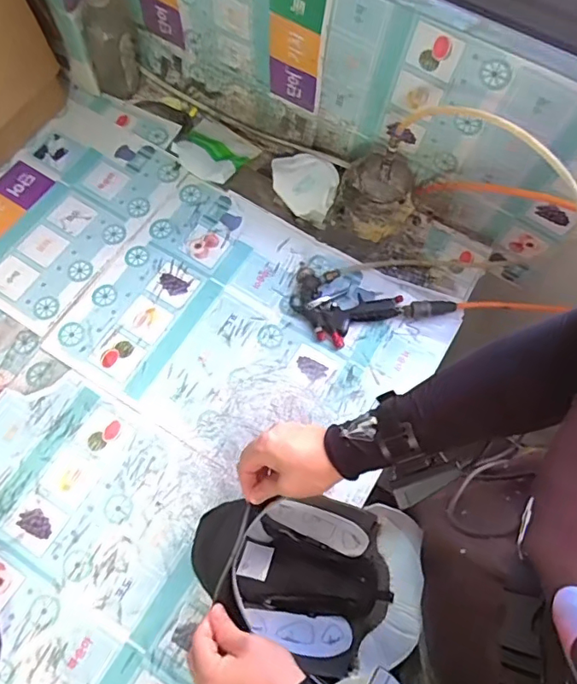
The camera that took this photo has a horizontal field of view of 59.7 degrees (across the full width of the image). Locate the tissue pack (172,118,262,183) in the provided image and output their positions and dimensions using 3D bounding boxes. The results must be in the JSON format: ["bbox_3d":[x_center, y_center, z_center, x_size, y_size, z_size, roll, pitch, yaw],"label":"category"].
[{"bbox_3d":[-0.134,-0.340,0.886,0.133,0.038,0.123,38,74,12],"label":"tissue pack"}]

